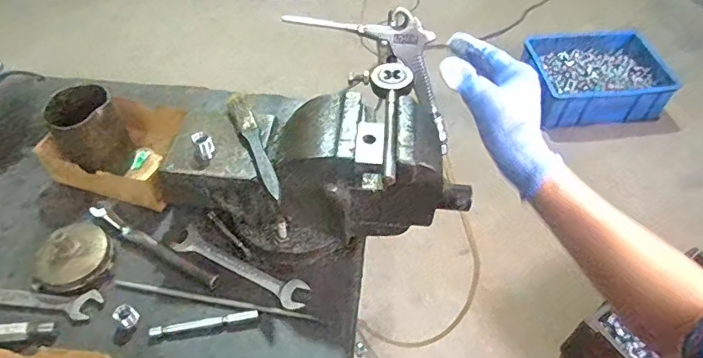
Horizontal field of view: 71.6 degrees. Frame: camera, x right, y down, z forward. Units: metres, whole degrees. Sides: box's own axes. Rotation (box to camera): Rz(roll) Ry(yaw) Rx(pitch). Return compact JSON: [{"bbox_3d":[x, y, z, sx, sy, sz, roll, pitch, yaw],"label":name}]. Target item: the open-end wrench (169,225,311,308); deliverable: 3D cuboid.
[{"bbox_3d":[-0.124,0.099,0.542,0.166,0.007,0.034,21,52,17],"label":"open-end wrench"}]

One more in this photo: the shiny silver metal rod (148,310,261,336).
[{"bbox_3d":[-0.149,0.147,0.497,0.108,0.006,0.009,-7,49,-6],"label":"shiny silver metal rod"}]

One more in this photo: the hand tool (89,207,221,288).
[{"bbox_3d":[-0.224,0.075,0.550,0.177,0.018,0.017,23,52,18],"label":"hand tool"}]

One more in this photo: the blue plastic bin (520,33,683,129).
[{"bbox_3d":[0.810,-0.346,1.652,0.448,0.151,0.345,2,49,1],"label":"blue plastic bin"}]

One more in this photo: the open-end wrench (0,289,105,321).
[{"bbox_3d":[-0.350,0.124,0.515,0.171,0.005,0.034,6,49,5],"label":"open-end wrench"}]

